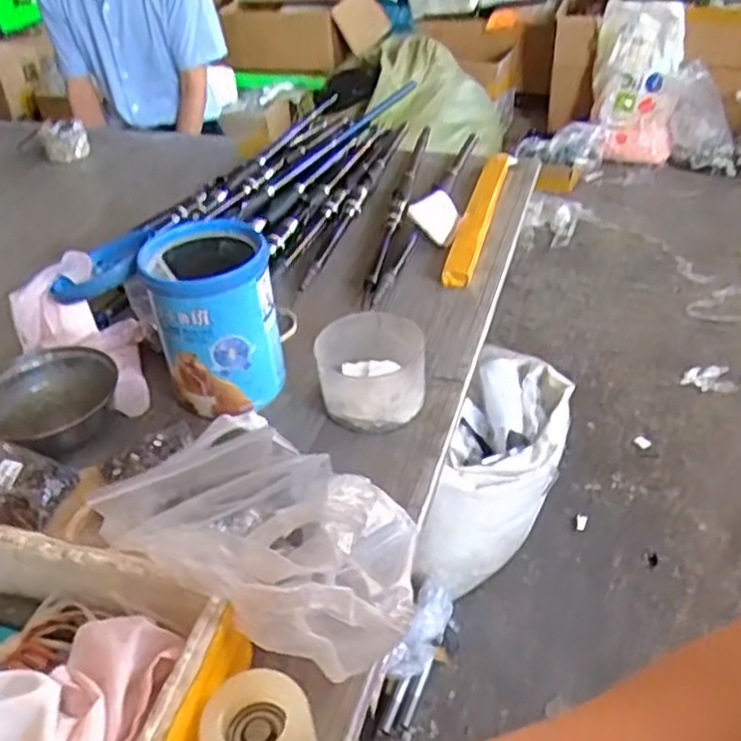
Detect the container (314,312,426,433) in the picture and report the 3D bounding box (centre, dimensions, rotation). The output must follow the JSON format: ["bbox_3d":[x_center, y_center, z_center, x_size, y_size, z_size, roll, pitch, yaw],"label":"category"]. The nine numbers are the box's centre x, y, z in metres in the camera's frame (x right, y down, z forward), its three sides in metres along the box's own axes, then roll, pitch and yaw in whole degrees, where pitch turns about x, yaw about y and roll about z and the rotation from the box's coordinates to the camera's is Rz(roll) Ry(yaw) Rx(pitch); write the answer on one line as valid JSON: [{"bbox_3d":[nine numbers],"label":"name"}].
[{"bbox_3d":[0.000,0.001,0.784,0.116,0.073,0.110,-3,39,1],"label":"container"}]

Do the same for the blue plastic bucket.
[{"bbox_3d":[-0.165,-0.056,0.792,0.127,0.163,0.128,-12,40,-11],"label":"blue plastic bucket"}]

